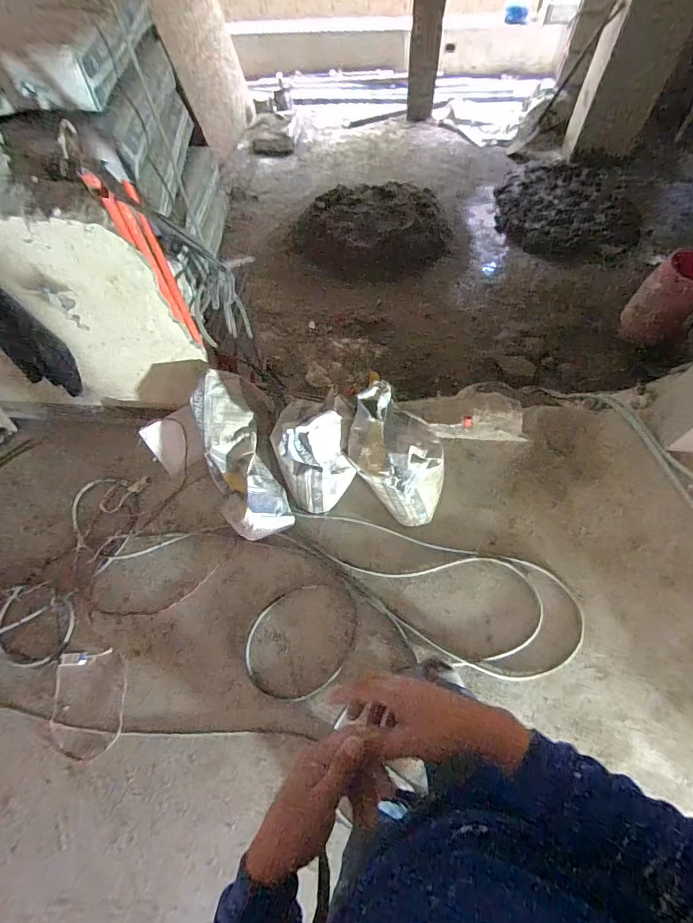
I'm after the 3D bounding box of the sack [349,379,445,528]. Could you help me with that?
[{"bbox_3d":[0.181,-0.007,1.418,0.348,0.398,0.291,22,66,13],"label":"sack"}]

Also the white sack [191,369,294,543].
[{"bbox_3d":[-0.378,-0.014,1.431,0.233,0.589,0.143,-21,13,-10],"label":"white sack"}]

